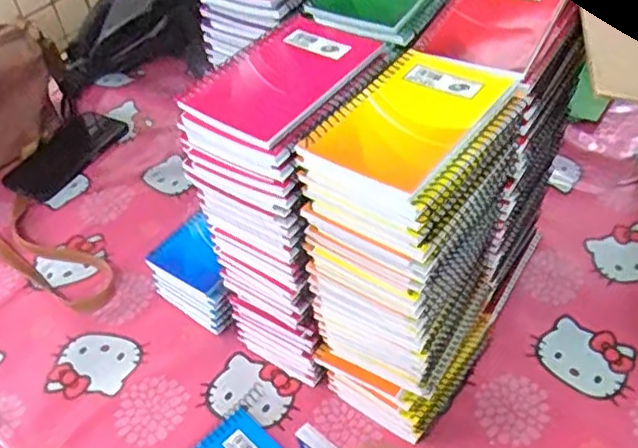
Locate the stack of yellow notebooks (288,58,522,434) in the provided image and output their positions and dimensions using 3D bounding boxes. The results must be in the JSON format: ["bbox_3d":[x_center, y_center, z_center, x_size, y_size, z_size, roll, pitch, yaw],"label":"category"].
[{"bbox_3d":[0.073,0.029,0.509,0.105,0.282,0.150,21,52,24],"label":"stack of yellow notebooks"}]

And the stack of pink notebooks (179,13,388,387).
[{"bbox_3d":[-0.014,0.000,0.548,0.100,0.286,0.126,26,54,28],"label":"stack of pink notebooks"}]

